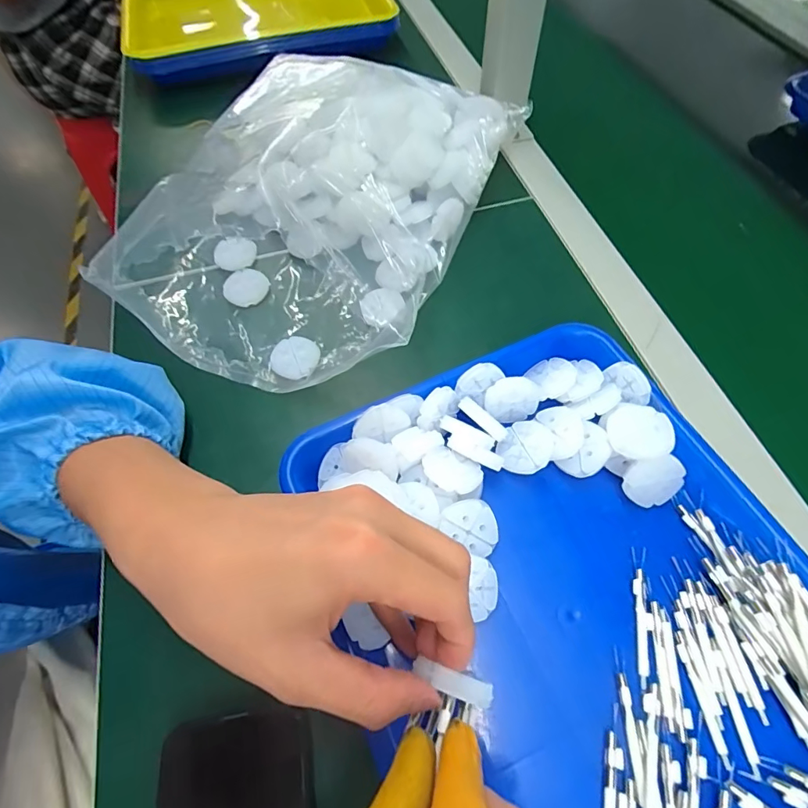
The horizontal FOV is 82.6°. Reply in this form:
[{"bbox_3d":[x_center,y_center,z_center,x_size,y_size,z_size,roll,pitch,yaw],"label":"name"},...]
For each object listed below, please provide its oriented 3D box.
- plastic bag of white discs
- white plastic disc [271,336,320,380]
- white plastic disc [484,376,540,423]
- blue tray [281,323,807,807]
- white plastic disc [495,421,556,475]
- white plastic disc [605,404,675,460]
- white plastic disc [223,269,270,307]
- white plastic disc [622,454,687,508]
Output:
[{"bbox_3d":[-0.079,-0.189,0.404,0.260,0.092,0.355,20,63,13],"label":"plastic bag of white discs"},{"bbox_3d":[-0.083,-0.036,0.357,0.035,0.008,0.036,-1,60,2],"label":"white plastic disc"},{"bbox_3d":[0.071,-0.002,0.305,0.035,0.034,0.005,3,33,-3],"label":"white plastic disc"},{"bbox_3d":[0.098,0.114,0.247,0.233,0.050,0.320,-24,62,-11],"label":"blue tray"},{"bbox_3d":[0.077,0.028,0.293,0.031,0.009,0.036,30,66,18],"label":"white plastic disc"},{"bbox_3d":[0.141,0.016,0.276,0.034,0.004,0.035,-13,55,19],"label":"white plastic disc"},{"bbox_3d":[-0.138,-0.102,0.400,0.036,0.007,0.040,-39,66,-18],"label":"white plastic disc"},{"bbox_3d":[0.151,0.046,0.277,0.036,0.035,0.004,-18,26,4],"label":"white plastic disc"}]

